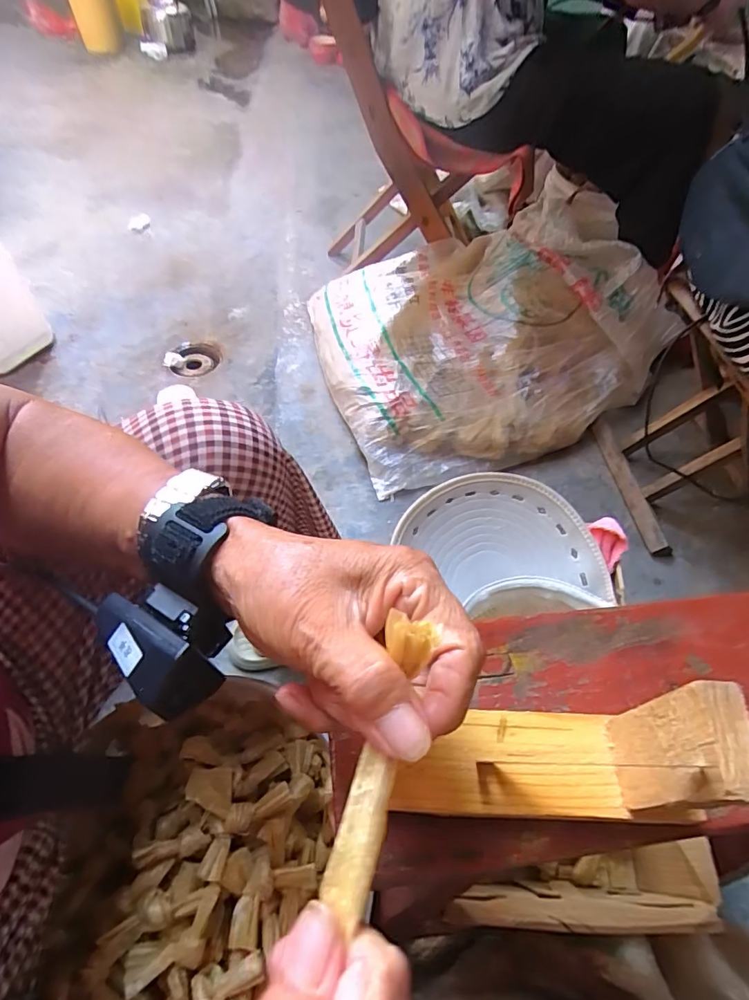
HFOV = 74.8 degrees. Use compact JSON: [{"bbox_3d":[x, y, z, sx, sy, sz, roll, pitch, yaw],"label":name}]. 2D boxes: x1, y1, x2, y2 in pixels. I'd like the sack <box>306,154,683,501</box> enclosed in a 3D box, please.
[{"bbox_3d":[0.229,-0.344,0.959,0.661,0.203,0.507,-18,59,-12],"label":"sack"}]

